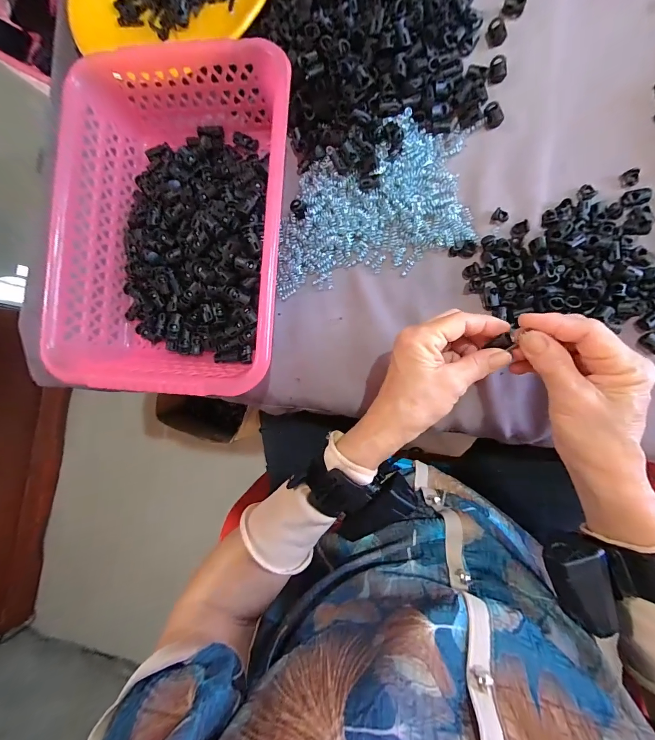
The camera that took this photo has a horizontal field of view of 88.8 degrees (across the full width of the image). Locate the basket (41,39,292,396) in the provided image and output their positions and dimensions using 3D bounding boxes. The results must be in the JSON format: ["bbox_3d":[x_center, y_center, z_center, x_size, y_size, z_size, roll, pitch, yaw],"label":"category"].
[{"bbox_3d":[-0.141,-0.135,0.326,0.213,0.076,0.304,4,89,9],"label":"basket"}]

